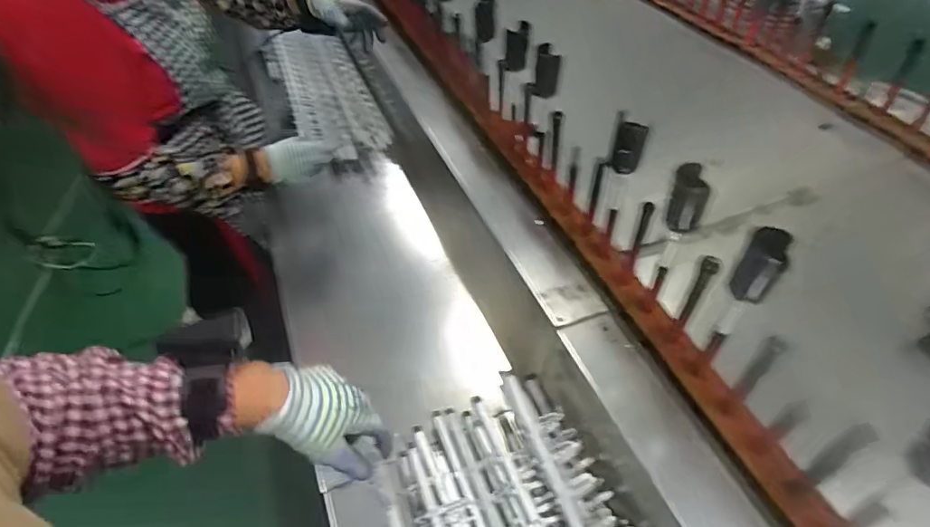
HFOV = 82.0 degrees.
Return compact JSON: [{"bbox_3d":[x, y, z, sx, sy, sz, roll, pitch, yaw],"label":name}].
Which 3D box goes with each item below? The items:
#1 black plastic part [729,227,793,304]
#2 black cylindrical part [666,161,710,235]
[{"bbox_3d":[0.277,0.004,0.502,0.034,0.074,0.035,29,53,28],"label":"black plastic part"},{"bbox_3d":[0.239,-0.068,0.575,0.027,0.072,0.035,4,45,6],"label":"black cylindrical part"}]

